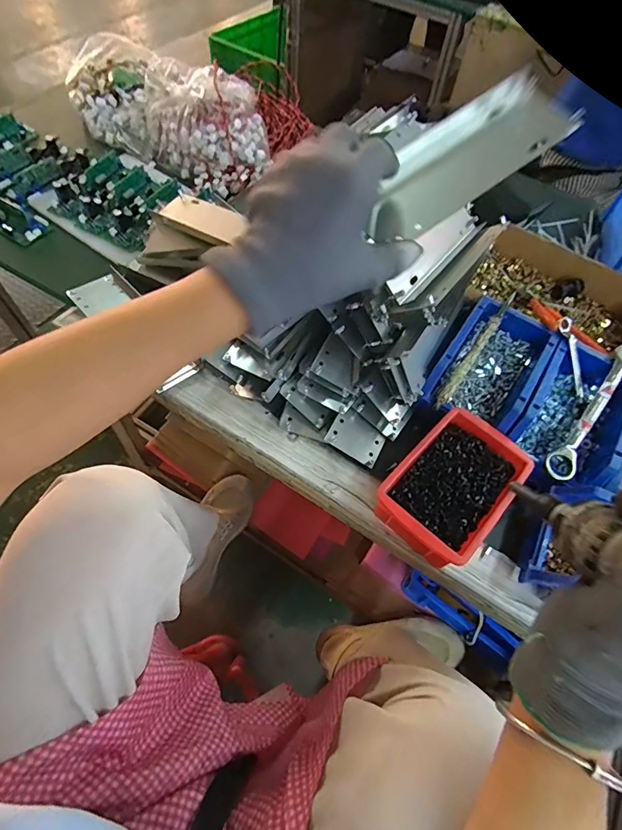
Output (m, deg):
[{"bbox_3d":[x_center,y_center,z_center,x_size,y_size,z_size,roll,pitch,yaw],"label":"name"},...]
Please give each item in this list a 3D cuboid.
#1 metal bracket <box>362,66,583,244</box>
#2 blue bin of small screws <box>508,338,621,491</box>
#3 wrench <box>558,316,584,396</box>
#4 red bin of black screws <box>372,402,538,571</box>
[{"bbox_3d":[0.120,-0.196,0.316,0.176,0.017,0.070,-40,69,-6],"label":"metal bracket"},{"bbox_3d":[0.290,-0.001,0.463,0.107,0.066,0.157,28,62,11],"label":"blue bin of small screws"},{"bbox_3d":[0.304,-0.068,0.480,0.016,0.010,0.093,-8,85,-9],"label":"wrench"},{"bbox_3d":[0.143,0.070,0.418,0.102,0.046,0.152,41,65,18],"label":"red bin of black screws"}]

